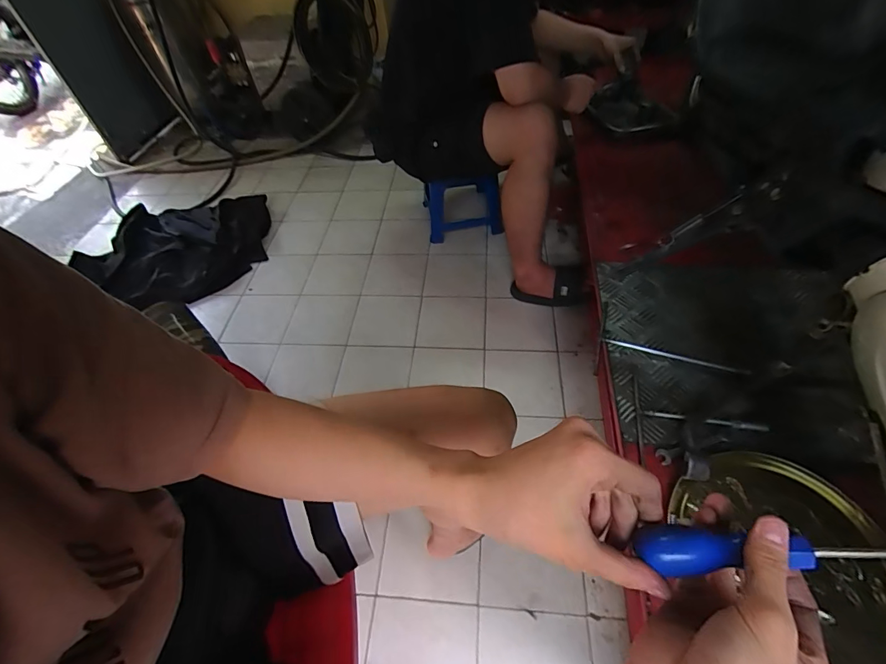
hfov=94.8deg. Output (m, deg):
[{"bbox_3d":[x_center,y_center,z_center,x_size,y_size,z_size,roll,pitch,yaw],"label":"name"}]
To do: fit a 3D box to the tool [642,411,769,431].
[{"bbox_3d":[0.401,0.135,0.626,0.173,0.007,0.011,6,52,10],"label":"tool"}]

